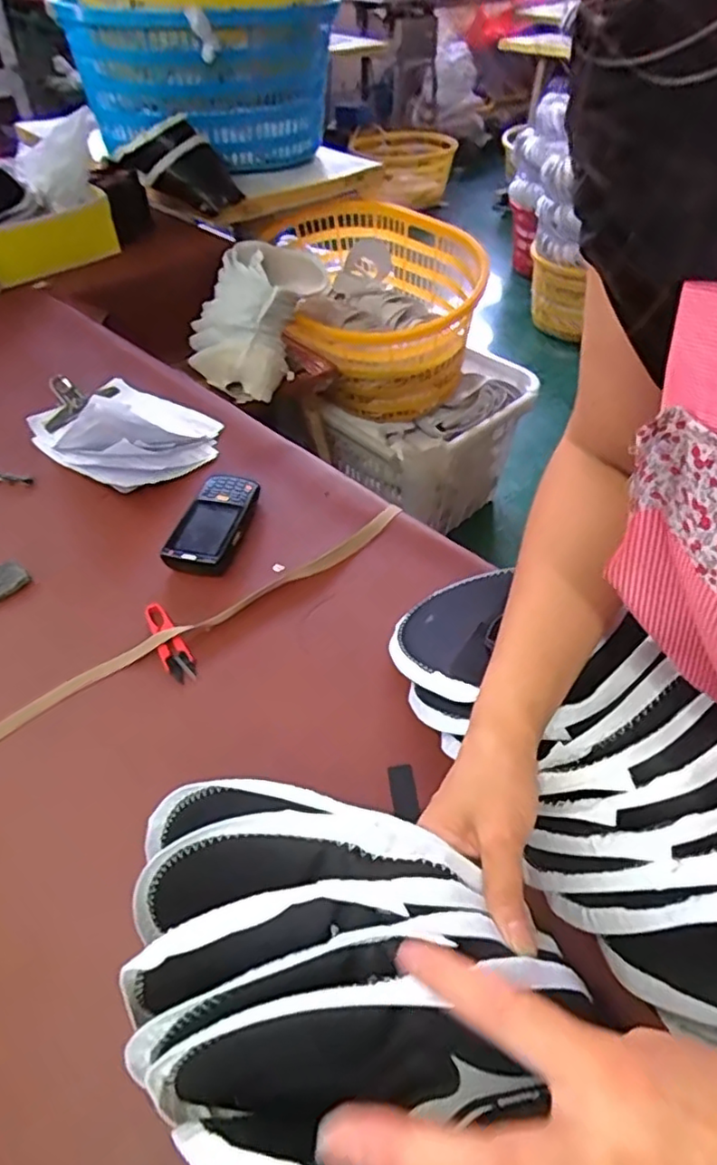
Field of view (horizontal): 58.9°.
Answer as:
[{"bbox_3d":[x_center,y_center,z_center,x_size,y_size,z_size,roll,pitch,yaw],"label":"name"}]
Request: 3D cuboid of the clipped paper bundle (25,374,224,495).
[{"bbox_3d":[-0.323,-0.224,0.869,0.256,0.096,0.189,29,54,27],"label":"clipped paper bundle"}]

